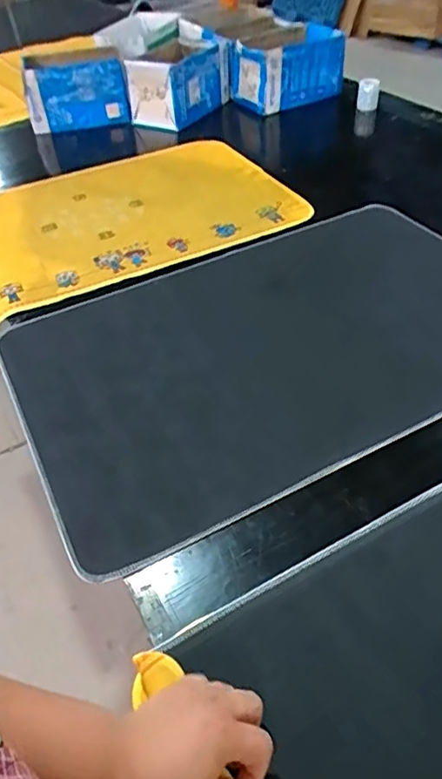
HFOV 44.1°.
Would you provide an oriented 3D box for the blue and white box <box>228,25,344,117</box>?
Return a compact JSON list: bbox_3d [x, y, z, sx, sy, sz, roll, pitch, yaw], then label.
[{"bbox_3d":[0.178,-0.833,1.431,0.259,0.153,0.155,-33,52,-27],"label":"blue and white box"}]

